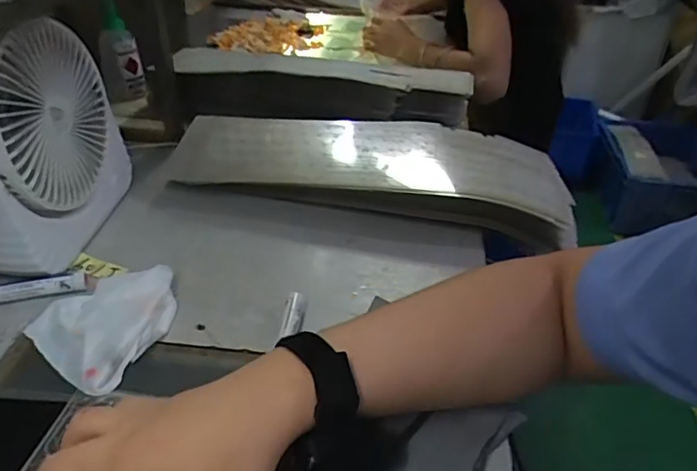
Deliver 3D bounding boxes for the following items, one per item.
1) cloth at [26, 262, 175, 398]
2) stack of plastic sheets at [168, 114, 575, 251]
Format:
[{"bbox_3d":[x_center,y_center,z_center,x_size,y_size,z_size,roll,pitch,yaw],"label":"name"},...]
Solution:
[{"bbox_3d":[-0.198,0.063,0.437,0.098,0.024,0.115,14,36,14],"label":"cloth"},{"bbox_3d":[0.024,-0.077,0.616,0.437,0.064,0.154,8,35,9],"label":"stack of plastic sheets"}]

